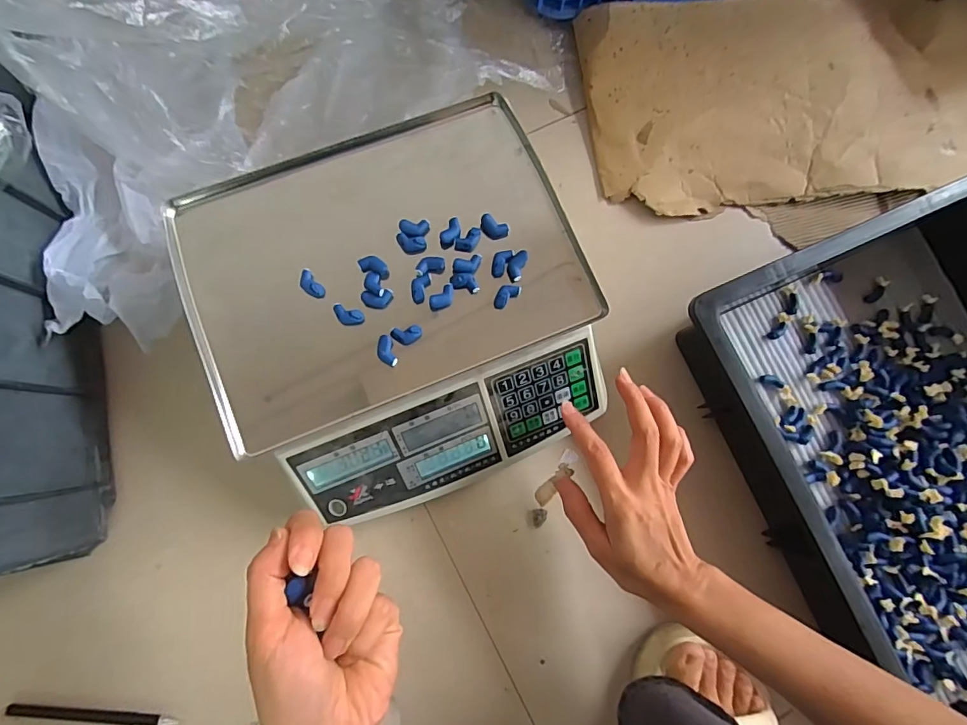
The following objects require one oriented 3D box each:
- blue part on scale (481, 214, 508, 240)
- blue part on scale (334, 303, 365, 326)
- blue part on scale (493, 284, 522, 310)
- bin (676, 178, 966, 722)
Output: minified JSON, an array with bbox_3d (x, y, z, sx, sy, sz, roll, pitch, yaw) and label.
[{"bbox_3d":[0.008,-0.102,0.368,0.022,0.012,0.012,24,81,-1],"label":"blue part on scale"},{"bbox_3d":[-0.097,-0.033,0.351,0.021,0.013,0.013,15,81,-2],"label":"blue part on scale"},{"bbox_3d":[0.017,-0.049,0.362,0.023,0.013,0.012,-40,87,-9],"label":"blue part on scale"},{"bbox_3d":[0.393,0.100,0.424,0.309,0.097,0.452,-24,84,-6],"label":"bin"}]

